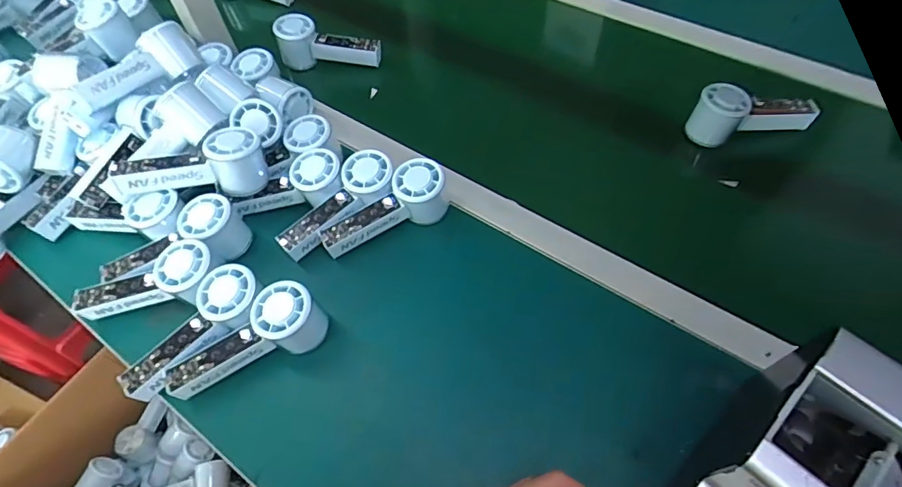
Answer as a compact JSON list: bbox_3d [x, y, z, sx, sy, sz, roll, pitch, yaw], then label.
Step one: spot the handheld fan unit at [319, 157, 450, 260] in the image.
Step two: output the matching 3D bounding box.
[{"bbox_3d":[-0.076,-0.040,0.550,0.146,0.061,0.052,-21,59,-9],"label":"handheld fan unit"}]

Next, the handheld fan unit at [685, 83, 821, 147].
[{"bbox_3d":[0.374,-0.165,0.606,0.151,0.055,0.051,-9,58,-2],"label":"handheld fan unit"}]

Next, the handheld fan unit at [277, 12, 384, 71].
[{"bbox_3d":[-0.181,-0.293,0.729,0.148,0.062,0.045,7,57,-10],"label":"handheld fan unit"}]

